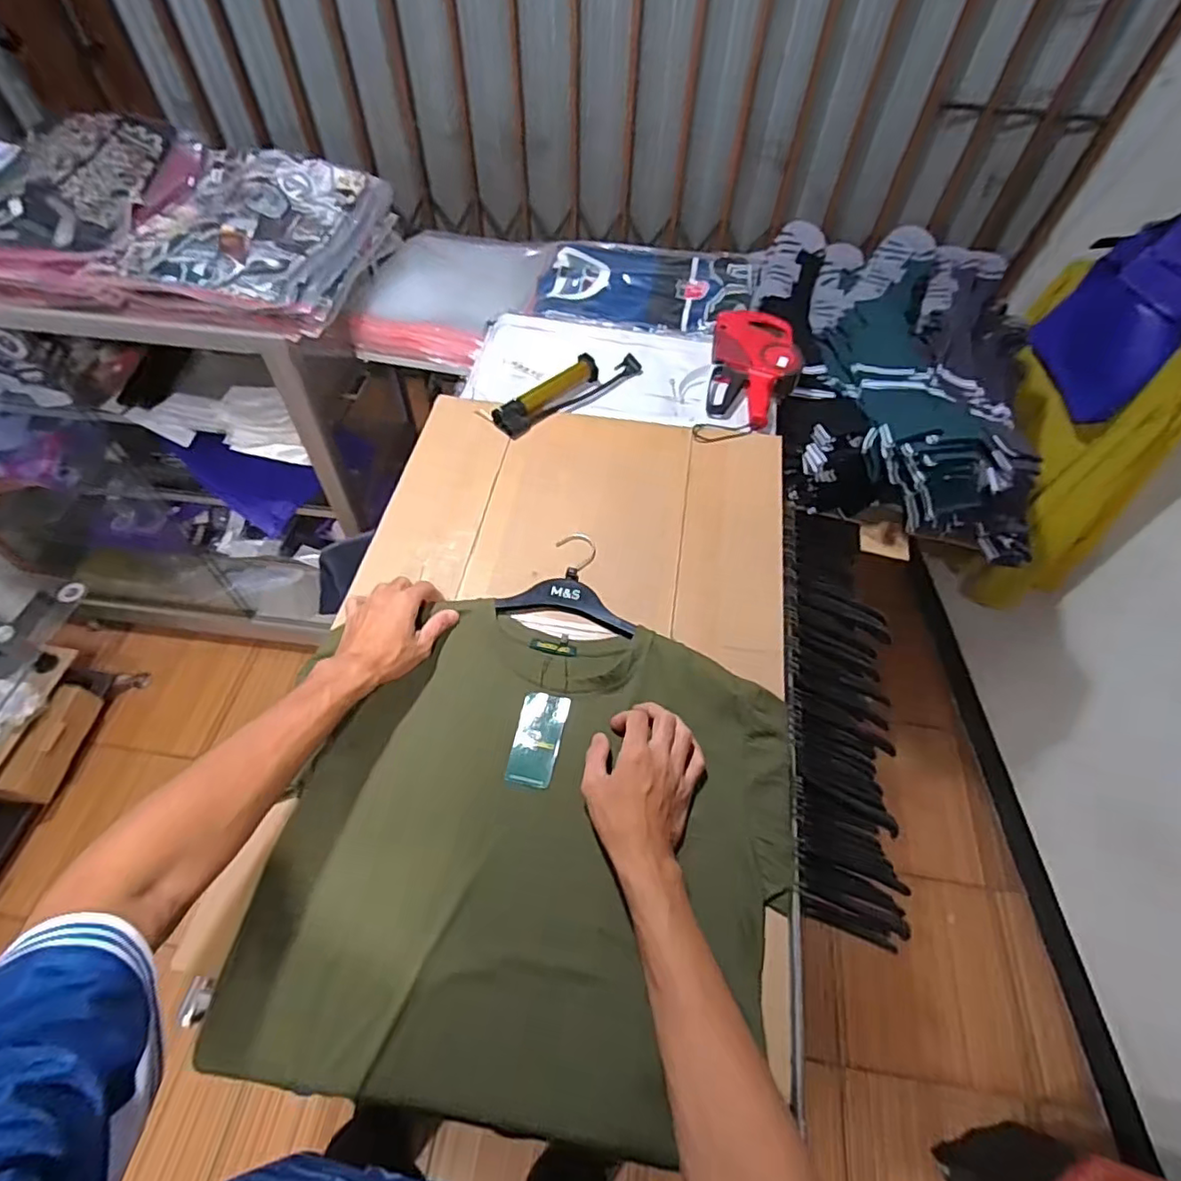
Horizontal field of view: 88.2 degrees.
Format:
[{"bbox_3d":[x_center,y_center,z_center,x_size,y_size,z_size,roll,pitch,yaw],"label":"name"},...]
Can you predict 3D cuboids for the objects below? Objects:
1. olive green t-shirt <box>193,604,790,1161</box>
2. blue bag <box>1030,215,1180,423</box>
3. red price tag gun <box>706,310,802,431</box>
[{"bbox_3d":[-0.048,0.215,0.560,0.459,0.043,0.420,8,57,3],"label":"olive green t-shirt"},{"bbox_3d":[1.005,-0.525,1.141,0.099,0.353,0.278,-9,65,-1],"label":"blue bag"},{"bbox_3d":[0.255,-0.350,0.946,0.129,0.045,0.243,10,57,4],"label":"red price tag gun"}]

